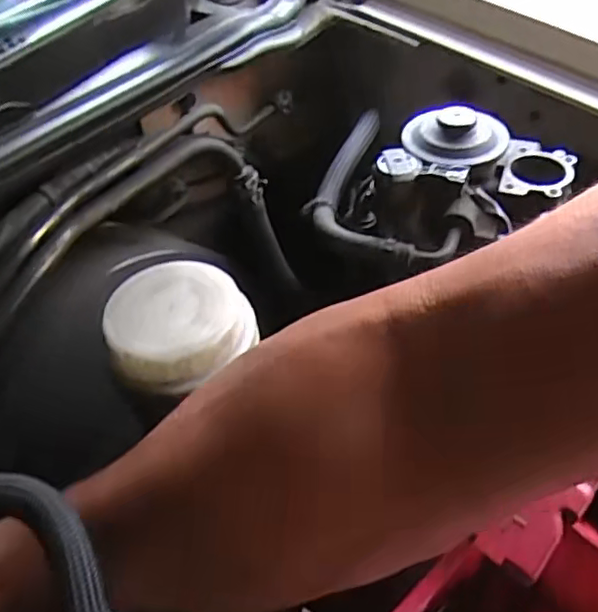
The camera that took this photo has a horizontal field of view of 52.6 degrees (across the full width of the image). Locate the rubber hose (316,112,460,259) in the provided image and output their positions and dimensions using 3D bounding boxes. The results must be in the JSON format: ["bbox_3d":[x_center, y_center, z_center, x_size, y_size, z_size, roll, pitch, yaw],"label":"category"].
[{"bbox_3d":[0.042,-0.080,0.403,0.076,0.015,0.155,-13,47,-8],"label":"rubber hose"}]

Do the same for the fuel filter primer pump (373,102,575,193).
[{"bbox_3d":[0.110,-0.094,0.372,0.115,0.033,0.070,4,47,8],"label":"fuel filter primer pump"}]

